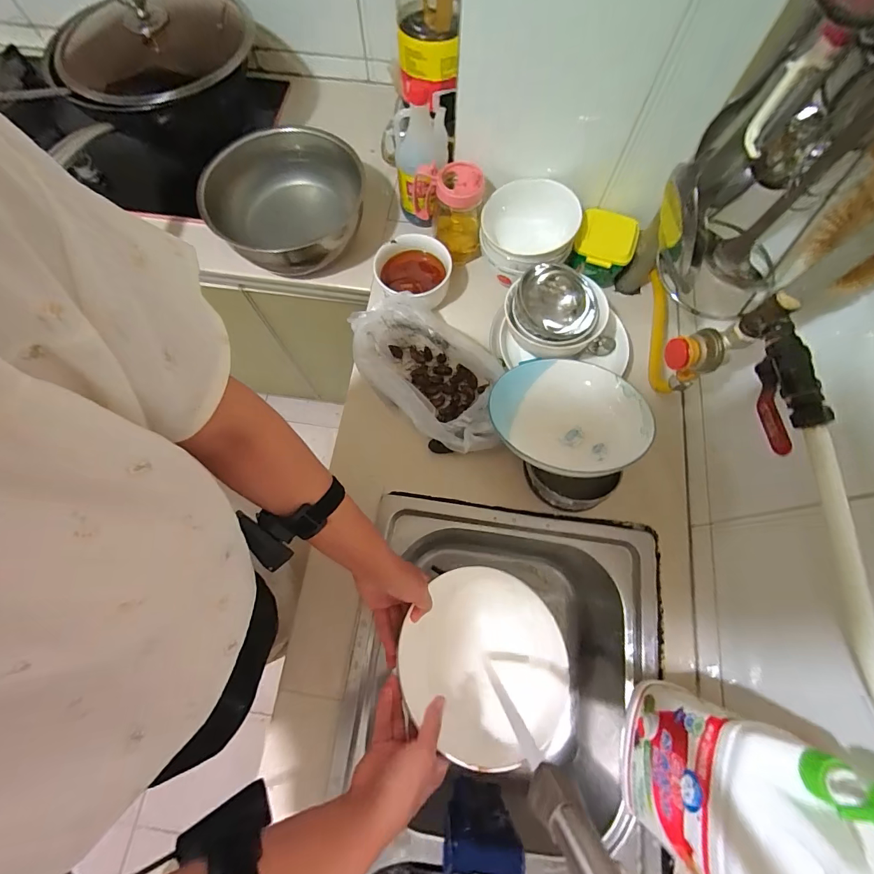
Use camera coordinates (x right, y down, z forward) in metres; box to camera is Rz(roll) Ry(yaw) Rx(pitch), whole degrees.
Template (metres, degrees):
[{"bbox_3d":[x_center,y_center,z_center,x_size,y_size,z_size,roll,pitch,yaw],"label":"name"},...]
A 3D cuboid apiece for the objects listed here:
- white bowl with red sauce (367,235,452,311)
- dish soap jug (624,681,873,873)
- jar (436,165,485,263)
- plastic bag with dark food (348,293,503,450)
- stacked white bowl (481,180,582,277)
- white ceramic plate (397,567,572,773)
[{"bbox_3d":[-0.041,-0.267,0.680,0.125,0.076,0.126,0,72,0],"label":"white bowl with red sauce"},{"bbox_3d":[0.260,0.323,0.354,0.076,0.221,0.139,23,74,7],"label":"dish soap jug"},{"bbox_3d":[0.037,-0.369,0.670,0.073,0.149,0.070,0,72,0],"label":"jar"},{"bbox_3d":[-0.003,-0.095,0.607,0.260,0.097,0.161,42,77,12],"label":"plastic bag with dark food"},{"bbox_3d":[0.142,-0.328,0.646,0.146,0.079,0.137,0,72,0],"label":"stacked white bowl"},{"bbox_3d":[0.060,0.282,0.506,0.207,0.061,0.195,0,72,0],"label":"white ceramic plate"}]

